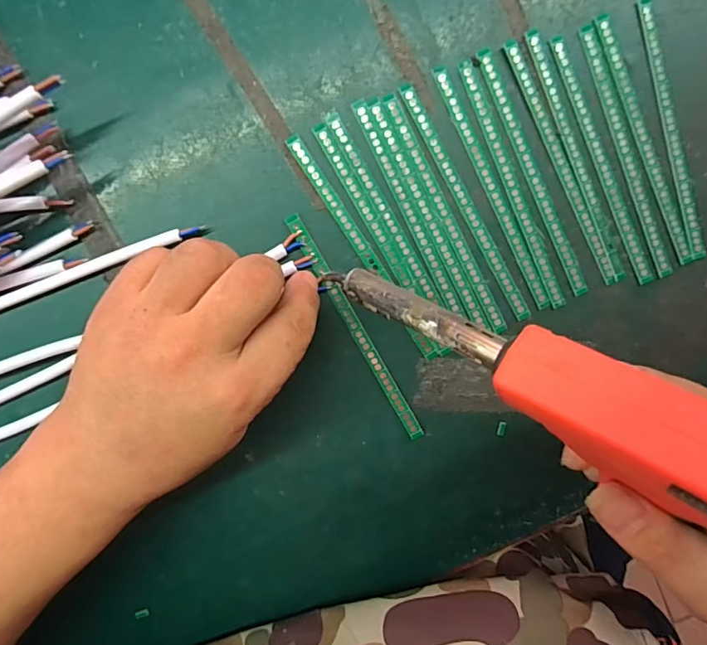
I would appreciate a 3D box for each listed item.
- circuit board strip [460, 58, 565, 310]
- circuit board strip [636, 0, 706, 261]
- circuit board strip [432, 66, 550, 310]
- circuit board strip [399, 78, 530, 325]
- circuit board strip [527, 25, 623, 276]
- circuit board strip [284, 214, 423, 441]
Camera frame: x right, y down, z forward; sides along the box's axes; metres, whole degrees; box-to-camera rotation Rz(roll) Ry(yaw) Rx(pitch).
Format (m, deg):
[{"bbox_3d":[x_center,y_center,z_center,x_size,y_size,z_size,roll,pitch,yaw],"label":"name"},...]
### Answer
[{"bbox_3d":[0.083,-0.070,0.250,0.008,0.004,0.133,-25,97,0],"label":"circuit board strip"},{"bbox_3d":[0.166,-0.098,0.252,0.008,0.004,0.134,-17,97,-1],"label":"circuit board strip"},{"bbox_3d":[0.073,-0.068,0.250,0.010,0.004,0.132,-26,97,0],"label":"circuit board strip"},{"bbox_3d":[0.059,-0.060,0.250,0.009,0.004,0.132,-30,97,1],"label":"circuit board strip"},{"bbox_3d":[0.116,-0.084,0.250,0.008,0.004,0.134,-24,97,0],"label":"circuit board strip"},{"bbox_3d":[0.002,0.004,0.256,0.008,0.004,0.134,-30,97,1],"label":"circuit board strip"}]

